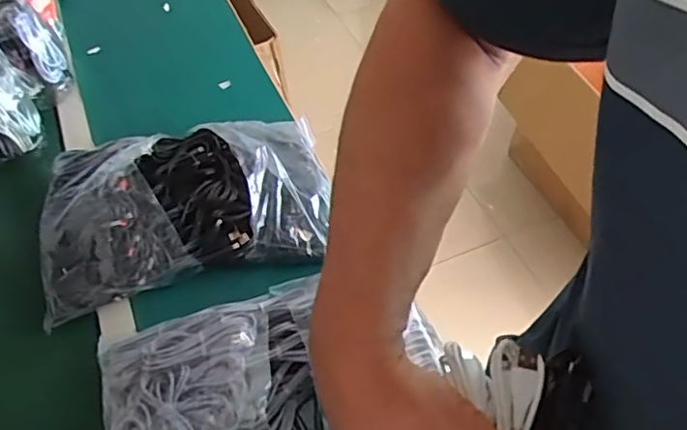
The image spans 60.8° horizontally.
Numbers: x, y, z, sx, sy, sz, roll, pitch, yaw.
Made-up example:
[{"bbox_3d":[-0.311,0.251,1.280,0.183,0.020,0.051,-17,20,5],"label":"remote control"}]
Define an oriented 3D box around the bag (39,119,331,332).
[{"bbox_3d":[-0.203,-0.032,0.750,0.357,0.073,0.248,-15,53,-11],"label":"bag"}]

